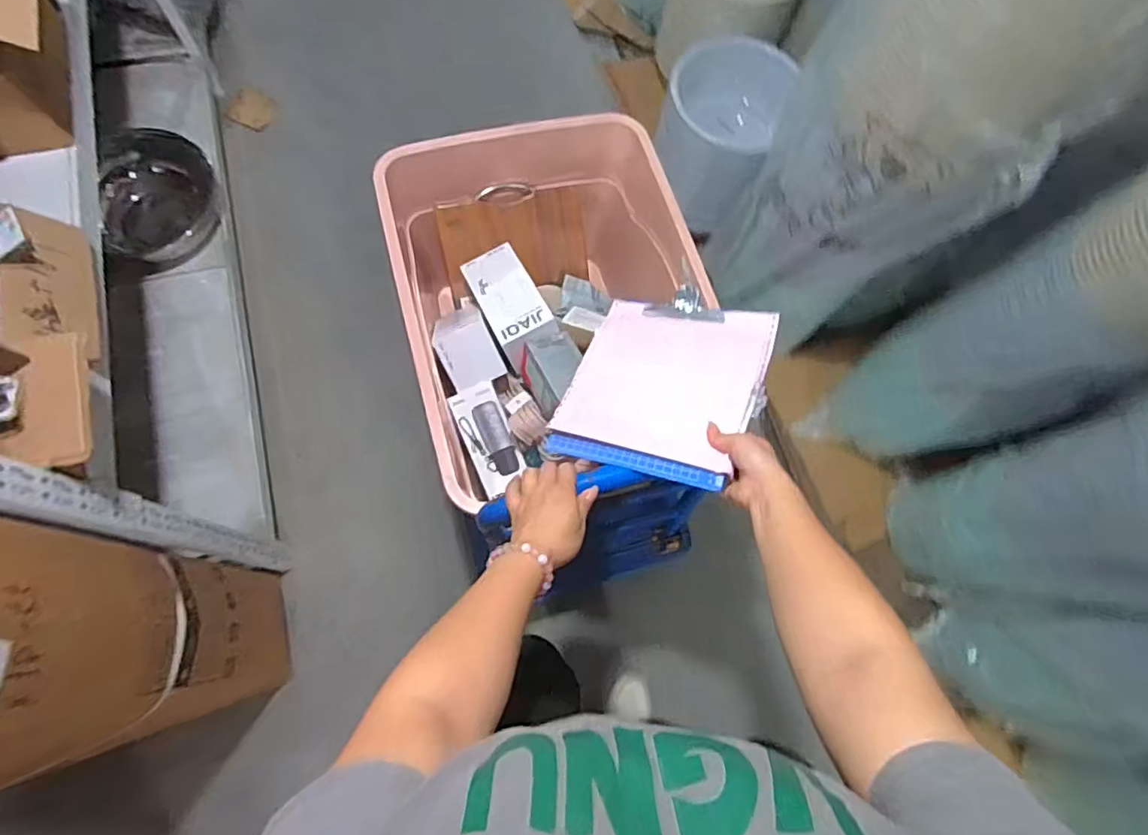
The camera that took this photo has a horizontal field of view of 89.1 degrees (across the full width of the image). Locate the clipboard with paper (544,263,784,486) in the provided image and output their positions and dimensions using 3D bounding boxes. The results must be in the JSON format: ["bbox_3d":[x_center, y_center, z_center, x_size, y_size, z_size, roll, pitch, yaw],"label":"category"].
[{"bbox_3d":[0.123,-0.059,0.763,0.243,0.045,0.307,10,48,18],"label":"clipboard with paper"}]

